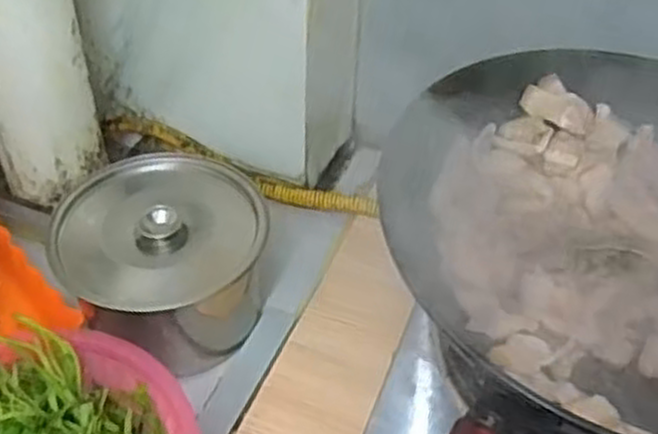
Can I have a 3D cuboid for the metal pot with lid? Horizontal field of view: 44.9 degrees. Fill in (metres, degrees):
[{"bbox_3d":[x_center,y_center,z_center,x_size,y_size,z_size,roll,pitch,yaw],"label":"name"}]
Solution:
[{"bbox_3d":[-0.159,0.040,0.767,0.191,0.119,0.165,15,46,11],"label":"metal pot with lid"}]

